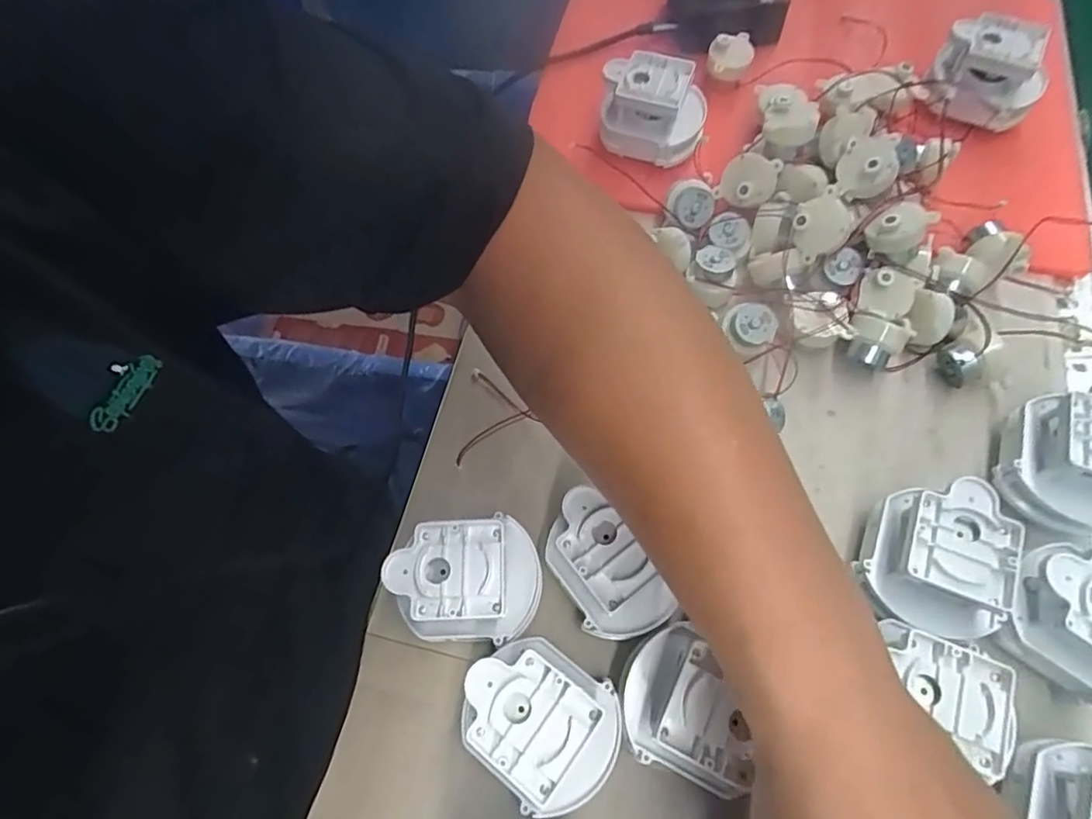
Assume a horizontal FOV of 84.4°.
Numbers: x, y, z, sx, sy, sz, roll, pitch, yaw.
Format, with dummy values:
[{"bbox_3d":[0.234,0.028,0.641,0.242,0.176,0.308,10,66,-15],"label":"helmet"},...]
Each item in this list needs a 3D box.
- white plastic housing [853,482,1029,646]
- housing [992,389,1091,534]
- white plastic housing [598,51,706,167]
[{"bbox_3d":[0.186,0.073,0.292,0.058,0.053,0.066,23,68,13],"label":"white plastic housing"},{"bbox_3d":[0.268,0.024,0.306,0.060,0.048,0.070,23,68,13],"label":"housing"},{"bbox_3d":[0.072,-0.205,0.407,0.069,0.043,0.059,10,66,7],"label":"white plastic housing"}]

